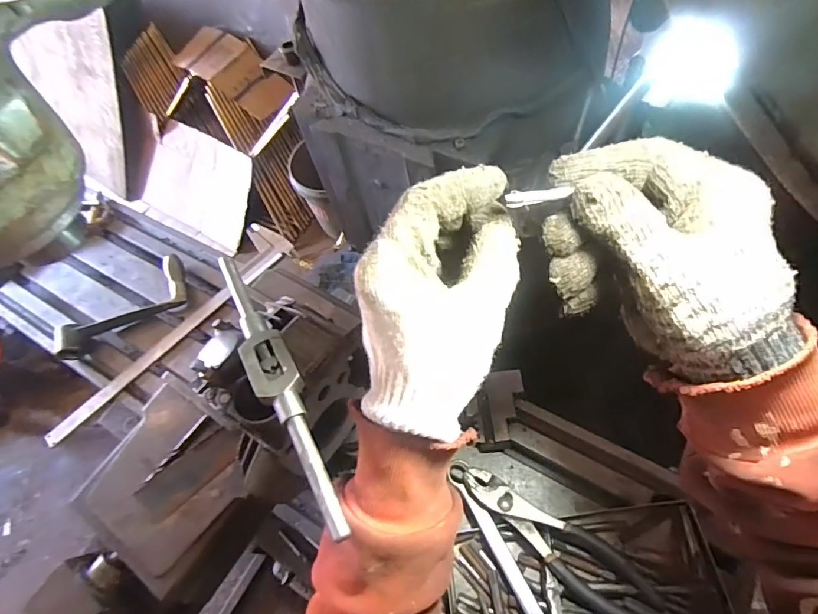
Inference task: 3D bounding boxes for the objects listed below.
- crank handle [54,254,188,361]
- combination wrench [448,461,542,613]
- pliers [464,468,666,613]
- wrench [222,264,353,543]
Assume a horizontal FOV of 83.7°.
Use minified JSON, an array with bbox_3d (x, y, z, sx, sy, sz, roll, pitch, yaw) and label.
[{"bbox_3d":[-0.407,-0.001,0.651,0.186,0.035,0.084,-27,63,-11],"label":"crank handle"},{"bbox_3d":[0.095,0.240,0.422,0.035,0.017,0.204,-24,62,-9],"label":"combination wrench"},{"bbox_3d":[0.140,0.218,0.426,0.195,0.018,0.051,40,71,22],"label":"pliers"},{"bbox_3d":[-0.081,0.039,0.275,0.026,0.016,0.197,-27,63,-10],"label":"wrench"}]

